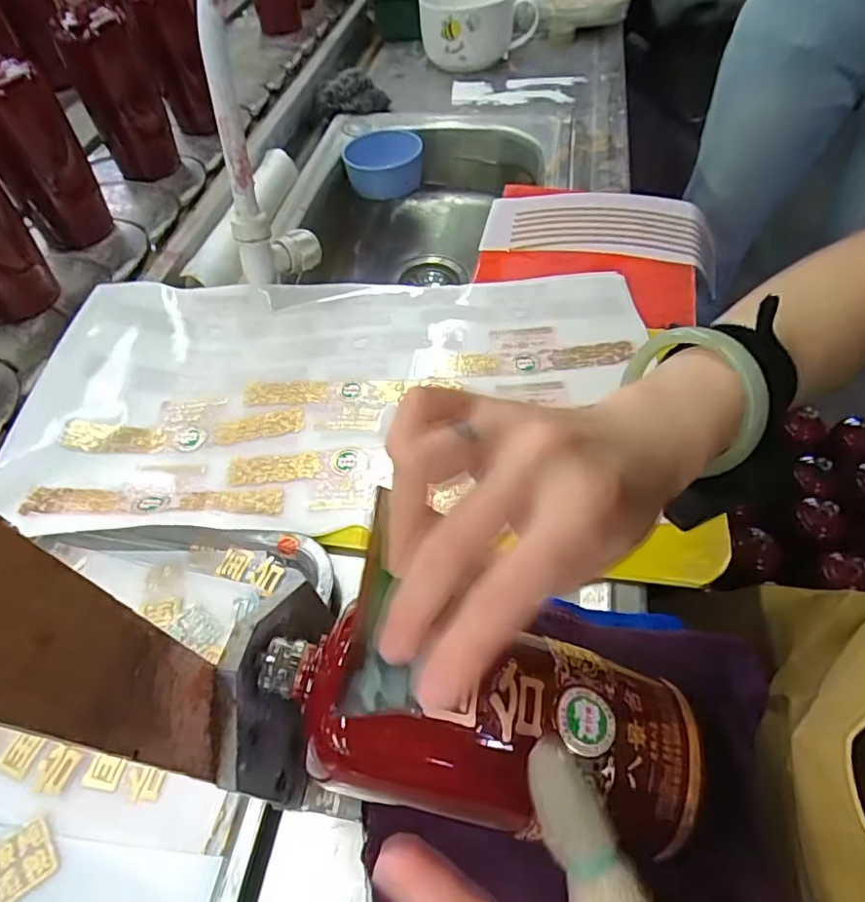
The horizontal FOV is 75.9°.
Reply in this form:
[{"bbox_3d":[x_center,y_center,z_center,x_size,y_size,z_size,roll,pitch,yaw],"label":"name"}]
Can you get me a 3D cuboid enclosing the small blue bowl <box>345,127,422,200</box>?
[{"bbox_3d":[-0.067,-0.400,0.776,0.107,0.051,0.095,-6,54,-3],"label":"small blue bowl"}]

